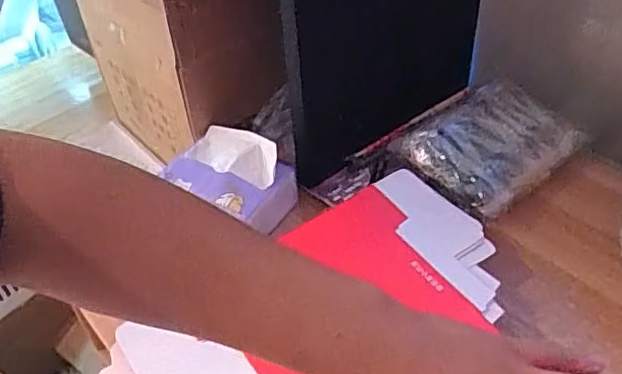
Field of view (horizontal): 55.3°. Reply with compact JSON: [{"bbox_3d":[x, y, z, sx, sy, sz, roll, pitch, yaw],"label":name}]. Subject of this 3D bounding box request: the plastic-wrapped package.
[{"bbox_3d":[0.214,-0.056,0.694,0.197,0.045,0.134,-30,48,-25],"label":"plastic-wrapped package"}]

